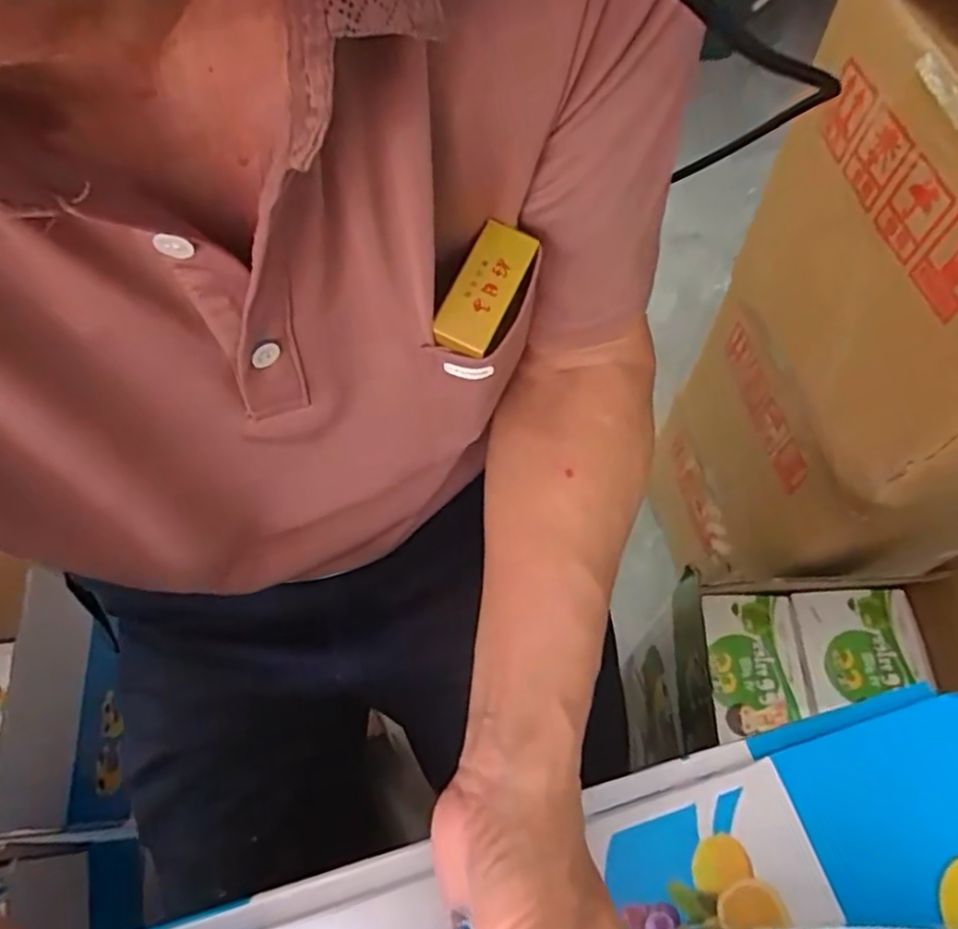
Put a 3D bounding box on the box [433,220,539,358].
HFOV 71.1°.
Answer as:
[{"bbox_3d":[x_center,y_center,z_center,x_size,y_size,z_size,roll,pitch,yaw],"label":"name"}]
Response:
[{"bbox_3d":[0.003,-0.068,0.260,0.022,0.011,0.055,20,67,13],"label":"box"}]

